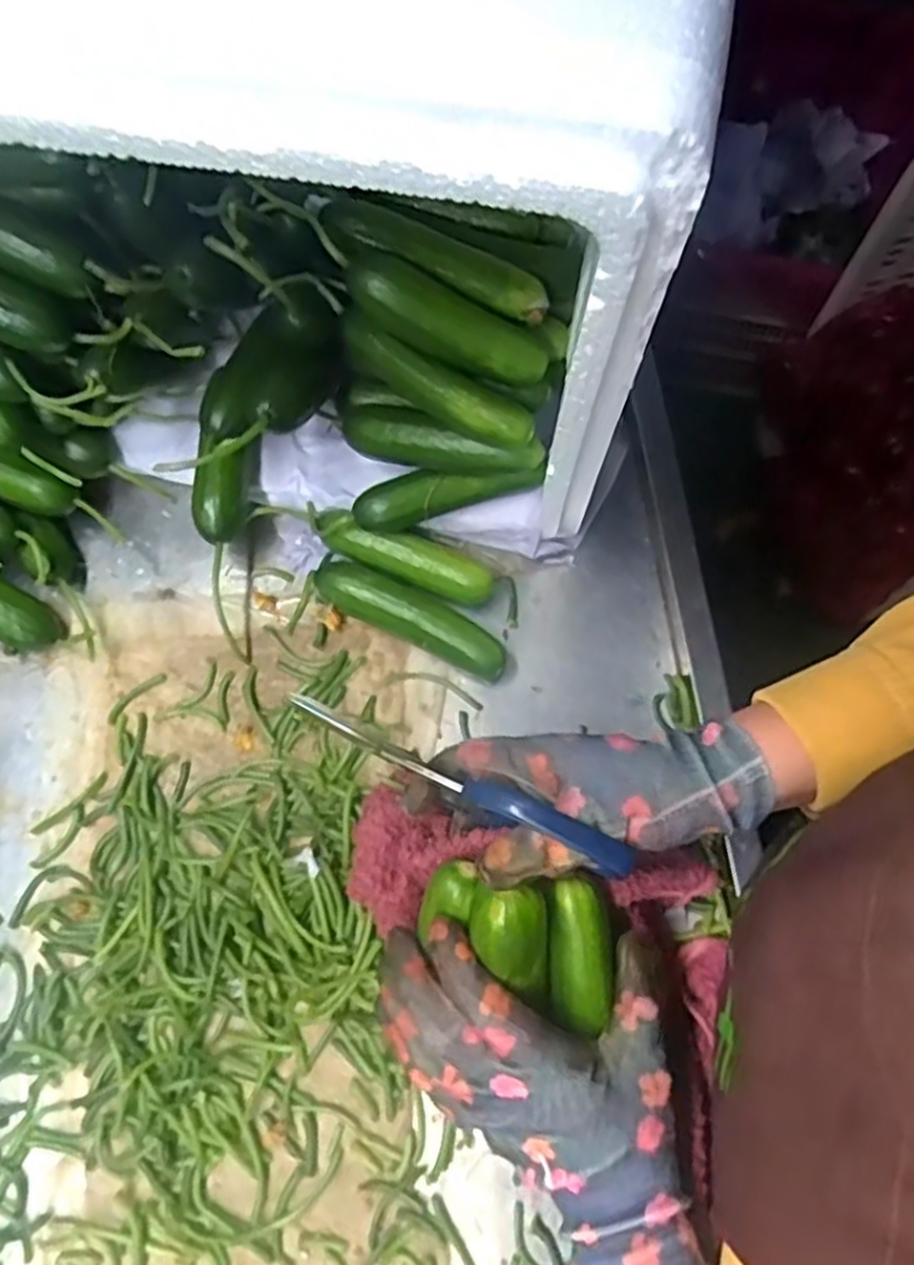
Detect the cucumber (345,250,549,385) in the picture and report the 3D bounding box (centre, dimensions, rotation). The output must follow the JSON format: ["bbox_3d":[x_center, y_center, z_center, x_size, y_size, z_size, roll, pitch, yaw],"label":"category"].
[{"bbox_3d":[-0.003,-0.154,0.378,0.108,0.026,0.025,20,68,-20],"label":"cucumber"}]

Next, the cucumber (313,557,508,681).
[{"bbox_3d":[-0.027,-0.009,0.453,0.122,0.036,0.031,25,74,9],"label":"cucumber"}]

